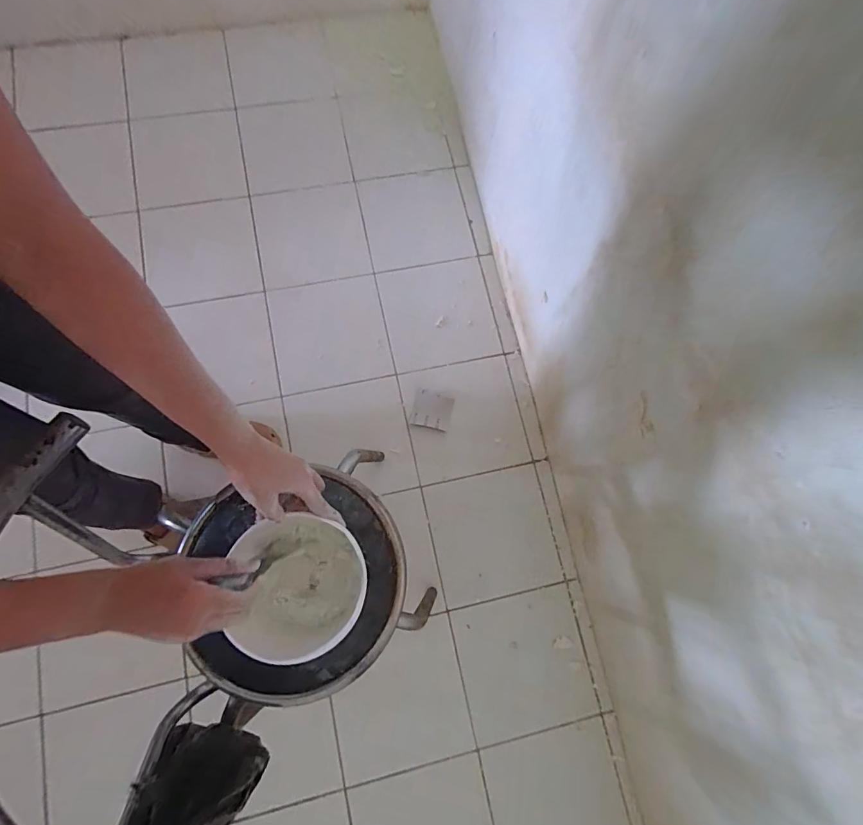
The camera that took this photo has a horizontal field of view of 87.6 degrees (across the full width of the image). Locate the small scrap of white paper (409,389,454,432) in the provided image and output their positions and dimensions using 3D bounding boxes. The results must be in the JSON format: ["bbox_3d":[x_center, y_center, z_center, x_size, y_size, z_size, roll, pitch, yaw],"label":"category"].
[{"bbox_3d":[0.001,-0.004,1.178,0.101,0.004,0.091,15,83,-3],"label":"small scrap of white paper"}]

